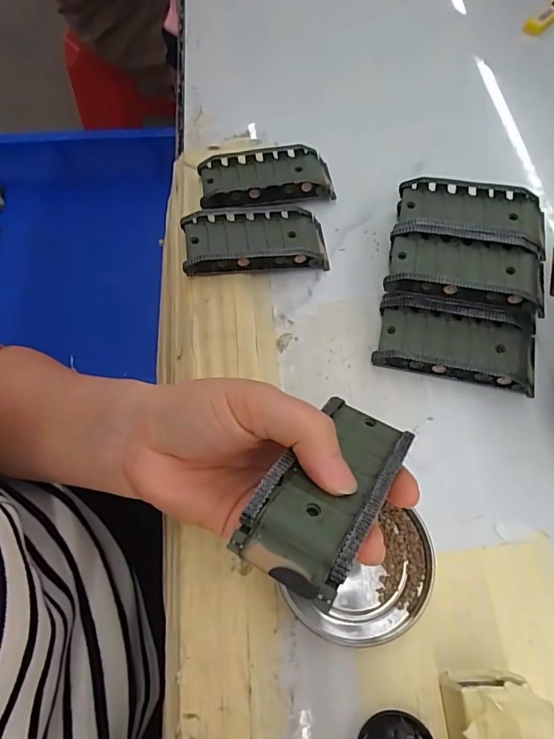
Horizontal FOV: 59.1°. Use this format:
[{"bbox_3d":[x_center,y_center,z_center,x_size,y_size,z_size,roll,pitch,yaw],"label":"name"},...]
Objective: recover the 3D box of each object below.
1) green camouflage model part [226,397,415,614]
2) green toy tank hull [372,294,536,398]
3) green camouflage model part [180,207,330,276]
[{"bbox_3d":[0.024,0.046,0.206,0.042,0.021,0.096,31,39,15],"label":"green camouflage model part"},{"bbox_3d":[0.112,-0.017,0.303,0.096,0.021,0.048,9,65,6],"label":"green toy tank hull"},{"bbox_3d":[-0.014,-0.088,0.336,0.095,0.026,0.044,-7,64,-2],"label":"green camouflage model part"}]

